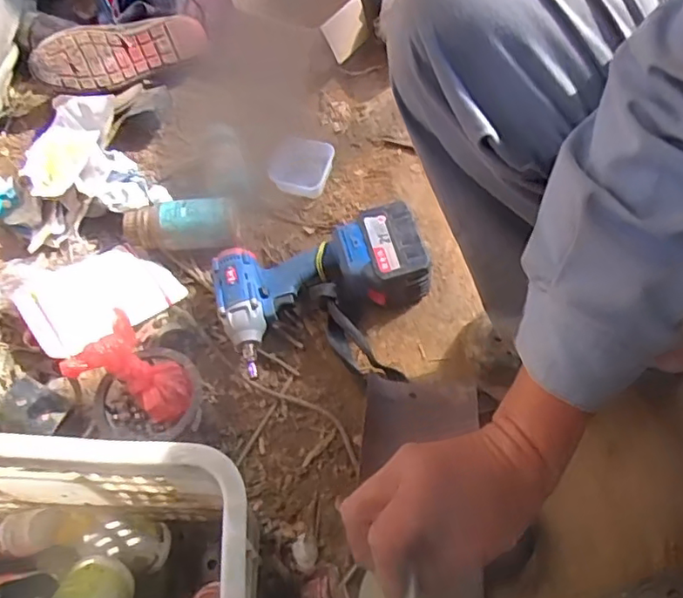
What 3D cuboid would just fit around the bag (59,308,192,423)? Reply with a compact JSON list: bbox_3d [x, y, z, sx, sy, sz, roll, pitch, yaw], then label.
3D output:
[{"bbox_3d":[-0.227,0.081,0.663,0.132,0.034,0.081,36,65,-12],"label":"bag"}]

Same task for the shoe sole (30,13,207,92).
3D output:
[{"bbox_3d":[-0.359,-0.404,0.971,0.269,0.040,0.102,-28,101,-17],"label":"shoe sole"}]

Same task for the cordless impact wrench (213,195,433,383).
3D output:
[{"bbox_3d":[-0.027,-0.024,0.746,0.257,0.083,0.155,-18,61,-7],"label":"cordless impact wrench"}]

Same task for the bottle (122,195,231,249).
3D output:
[{"bbox_3d":[-0.227,-0.107,0.820,0.144,0.055,0.059,-1,60,2],"label":"bottle"}]

